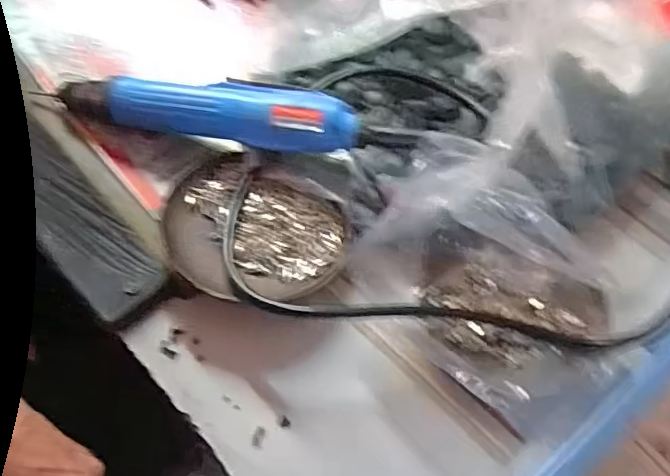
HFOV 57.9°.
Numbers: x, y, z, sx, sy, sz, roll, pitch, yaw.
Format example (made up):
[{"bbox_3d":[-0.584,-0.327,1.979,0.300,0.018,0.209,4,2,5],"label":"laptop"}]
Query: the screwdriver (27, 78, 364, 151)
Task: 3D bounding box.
[{"bbox_3d":[-0.092,-0.087,0.400,0.213,0.050,0.032,16,62,4],"label":"screwdriver"}]

